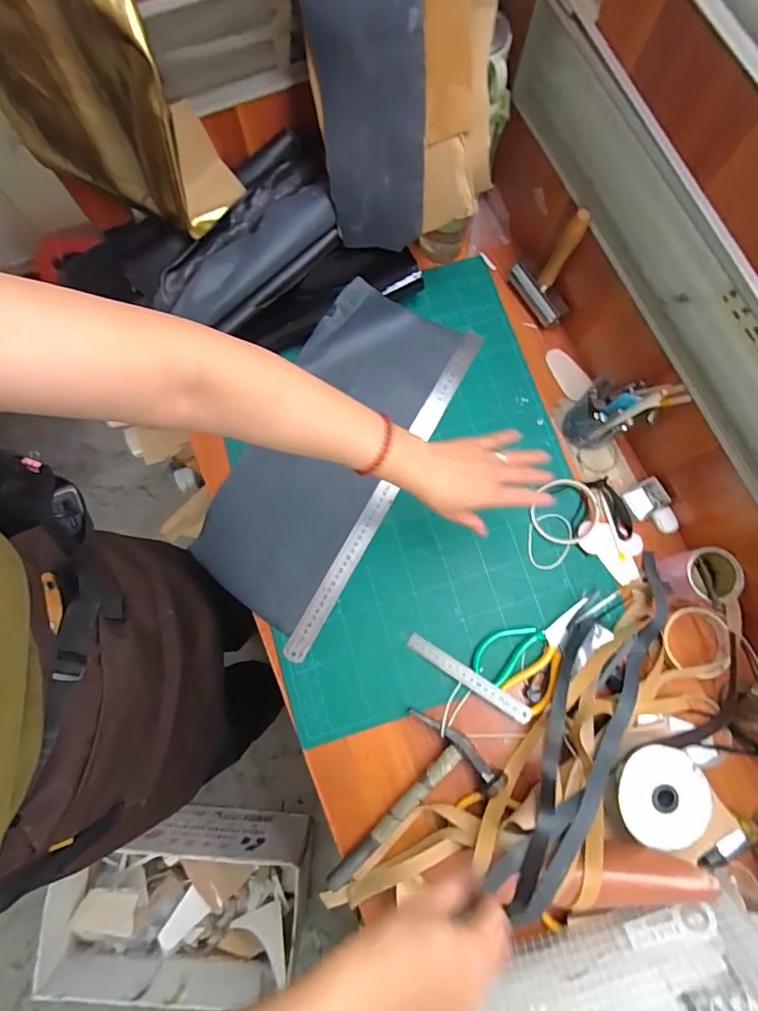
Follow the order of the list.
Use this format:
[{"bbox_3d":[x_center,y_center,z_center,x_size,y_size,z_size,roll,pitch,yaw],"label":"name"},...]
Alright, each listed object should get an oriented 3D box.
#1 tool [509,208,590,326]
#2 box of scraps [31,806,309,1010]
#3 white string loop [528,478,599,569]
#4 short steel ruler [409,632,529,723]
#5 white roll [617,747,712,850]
[{"bbox_3d":[0.237,-0.329,0.642,0.033,0.152,0.103,-34,80,-8],"label":"tool"},{"bbox_3d":[-0.449,0.881,1.083,0.501,0.222,0.288,1,77,0],"label":"box of scraps"},{"bbox_3d":[0.242,0.021,0.640,0.126,0.016,0.083,-42,81,-9],"label":"white string loop"},{"bbox_3d":[0.113,0.215,0.596,0.168,0.006,0.021,31,80,15],"label":"short steel ruler"},{"bbox_3d":[0.307,0.319,0.518,0.102,0.017,0.098,0,77,-1],"label":"white roll"}]

